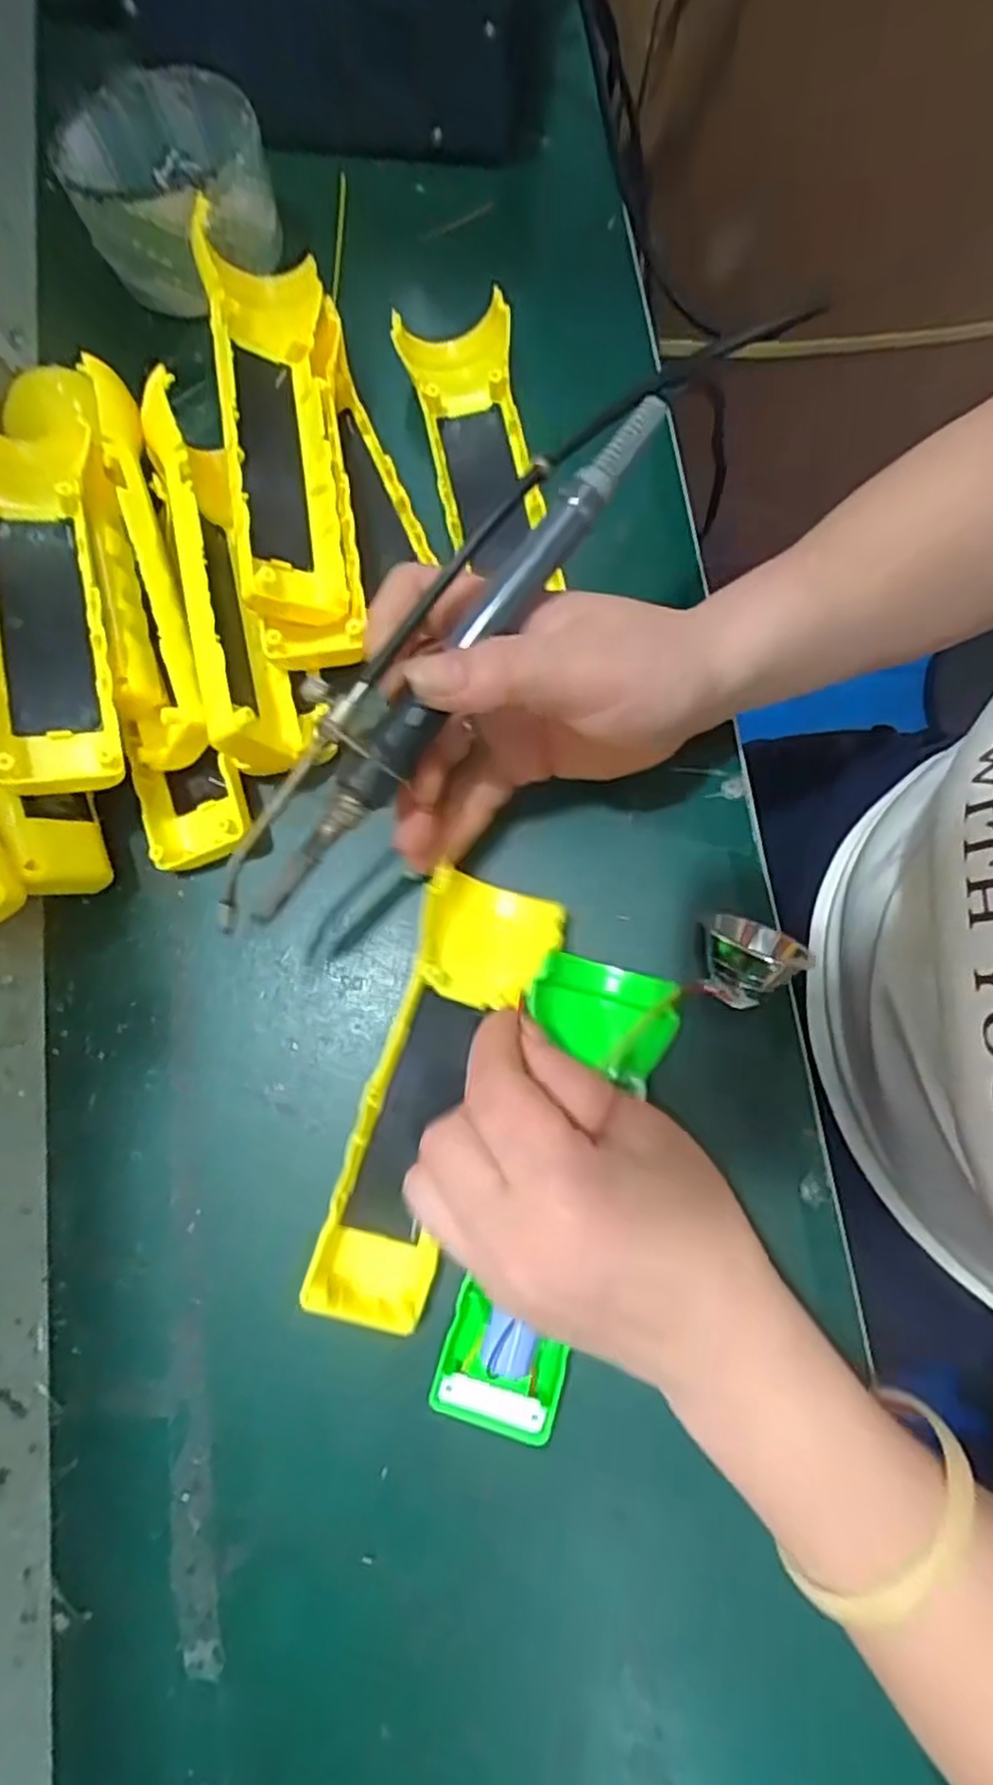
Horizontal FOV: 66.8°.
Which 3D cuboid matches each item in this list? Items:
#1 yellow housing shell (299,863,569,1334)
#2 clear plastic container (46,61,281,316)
[{"bbox_3d":[-0.023,0.073,0.280,0.047,0.035,0.164,19,77,5],"label":"yellow housing shell"},{"bbox_3d":[-0.153,-0.336,0.363,0.085,0.051,0.085,17,79,5],"label":"clear plastic container"}]

